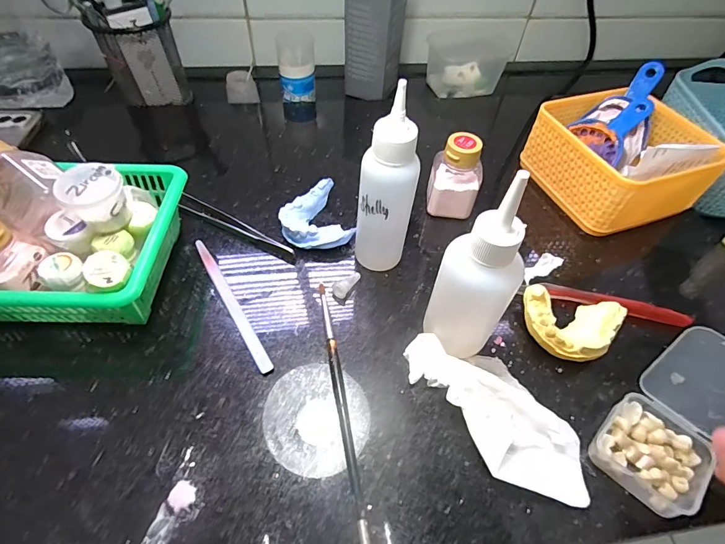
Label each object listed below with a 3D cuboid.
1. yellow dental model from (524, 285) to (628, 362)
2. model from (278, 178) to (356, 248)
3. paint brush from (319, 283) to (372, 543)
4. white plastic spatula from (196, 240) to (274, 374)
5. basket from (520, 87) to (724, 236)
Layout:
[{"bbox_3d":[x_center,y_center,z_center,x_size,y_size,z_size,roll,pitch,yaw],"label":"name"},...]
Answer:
[{"bbox_3d":[0.152,0.040,0.289,0.065,0.026,0.049,12,54,5],"label":"yellow dental model"},{"bbox_3d":[-0.043,-0.045,0.349,0.056,0.022,0.066,-19,57,-17],"label":"model"},{"bbox_3d":[-0.013,0.085,0.259,0.007,0.008,0.187,-8,54,-9],"label":"paint brush"},{"bbox_3d":[-0.102,0.021,0.304,0.010,0.004,0.136,-27,60,-21],"label":"white plastic spatula"},{"bbox_3d":[0.251,-0.115,0.393,0.137,0.062,0.137,-16,56,-15],"label":"basket"}]

